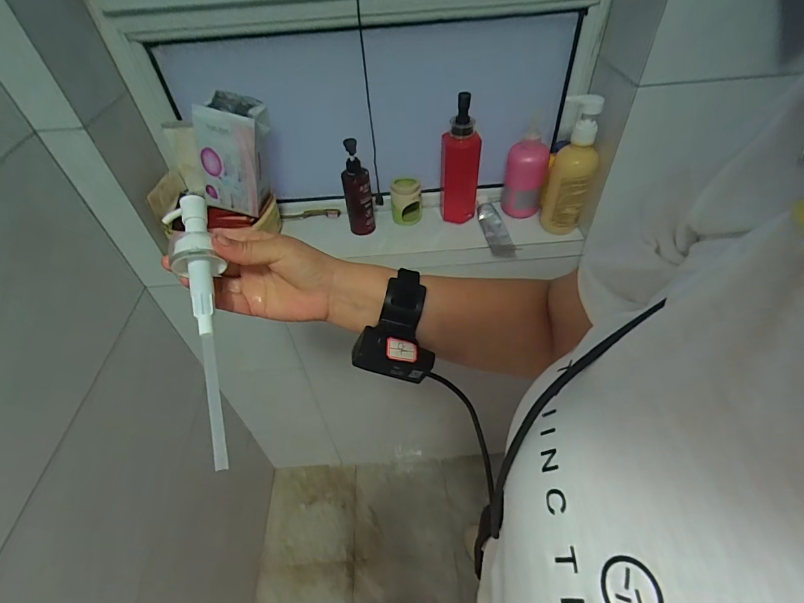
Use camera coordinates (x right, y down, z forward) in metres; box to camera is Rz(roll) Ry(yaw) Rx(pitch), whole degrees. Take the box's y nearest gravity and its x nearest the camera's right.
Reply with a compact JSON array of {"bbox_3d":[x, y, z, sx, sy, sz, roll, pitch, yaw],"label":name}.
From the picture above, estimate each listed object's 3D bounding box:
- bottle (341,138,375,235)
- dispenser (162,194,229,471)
[{"bbox_3d":[-0.082,-0.207,0.749,0.050,0.175,0.041,-11,47,-5],"label":"bottle"},{"bbox_3d":[-0.160,0.013,0.321,0.041,0.032,0.226,-14,72,-8],"label":"dispenser"}]

